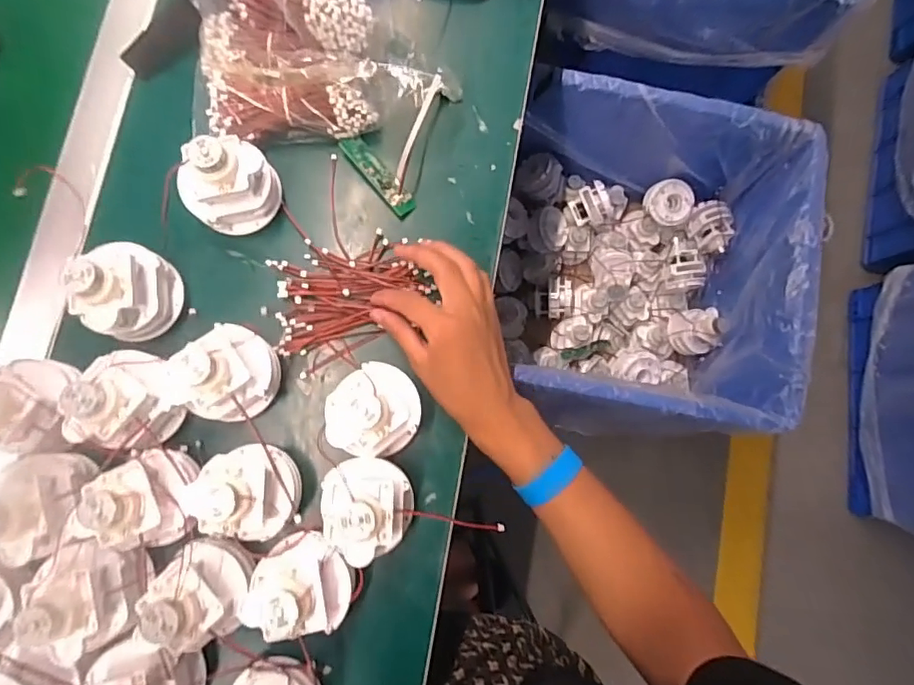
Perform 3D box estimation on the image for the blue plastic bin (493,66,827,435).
[{"bbox_3d":[0.257,-0.104,0.771,0.360,0.261,0.398,10,82,-3],"label":"blue plastic bin"}]

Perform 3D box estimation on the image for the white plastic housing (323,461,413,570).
[{"bbox_3d":[-0.065,0.120,0.378,0.064,0.072,0.073,-6,83,-5],"label":"white plastic housing"}]

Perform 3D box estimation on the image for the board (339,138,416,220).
[{"bbox_3d":[-0.068,-0.144,0.455,0.022,0.010,0.083,-39,87,-8],"label":"board"}]

